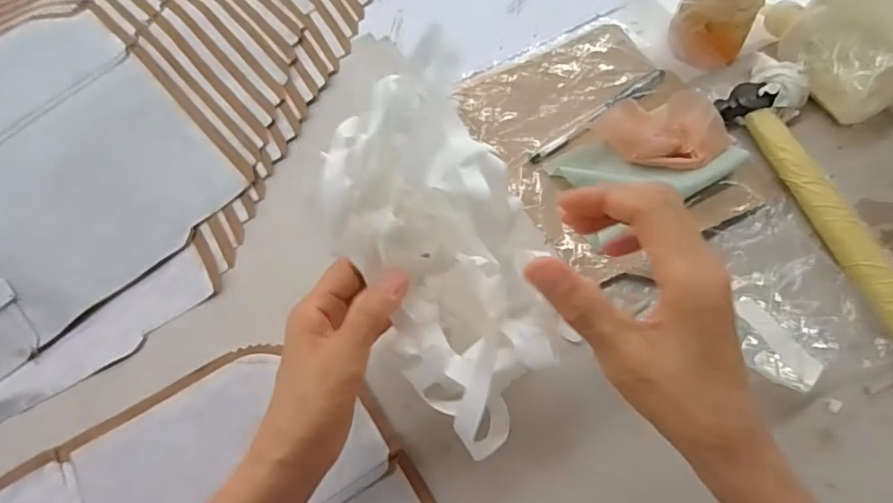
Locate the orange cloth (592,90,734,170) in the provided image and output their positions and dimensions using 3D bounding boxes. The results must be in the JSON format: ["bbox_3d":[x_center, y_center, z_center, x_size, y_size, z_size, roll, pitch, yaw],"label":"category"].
[{"bbox_3d":[0.173,-0.093,0.447,0.086,0.024,0.066,-17,67,-4],"label":"orange cloth"}]

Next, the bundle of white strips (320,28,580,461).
[{"bbox_3d":[-0.003,-0.002,0.297,0.092,0.056,0.196,-19,93,-5],"label":"bundle of white strips"}]

